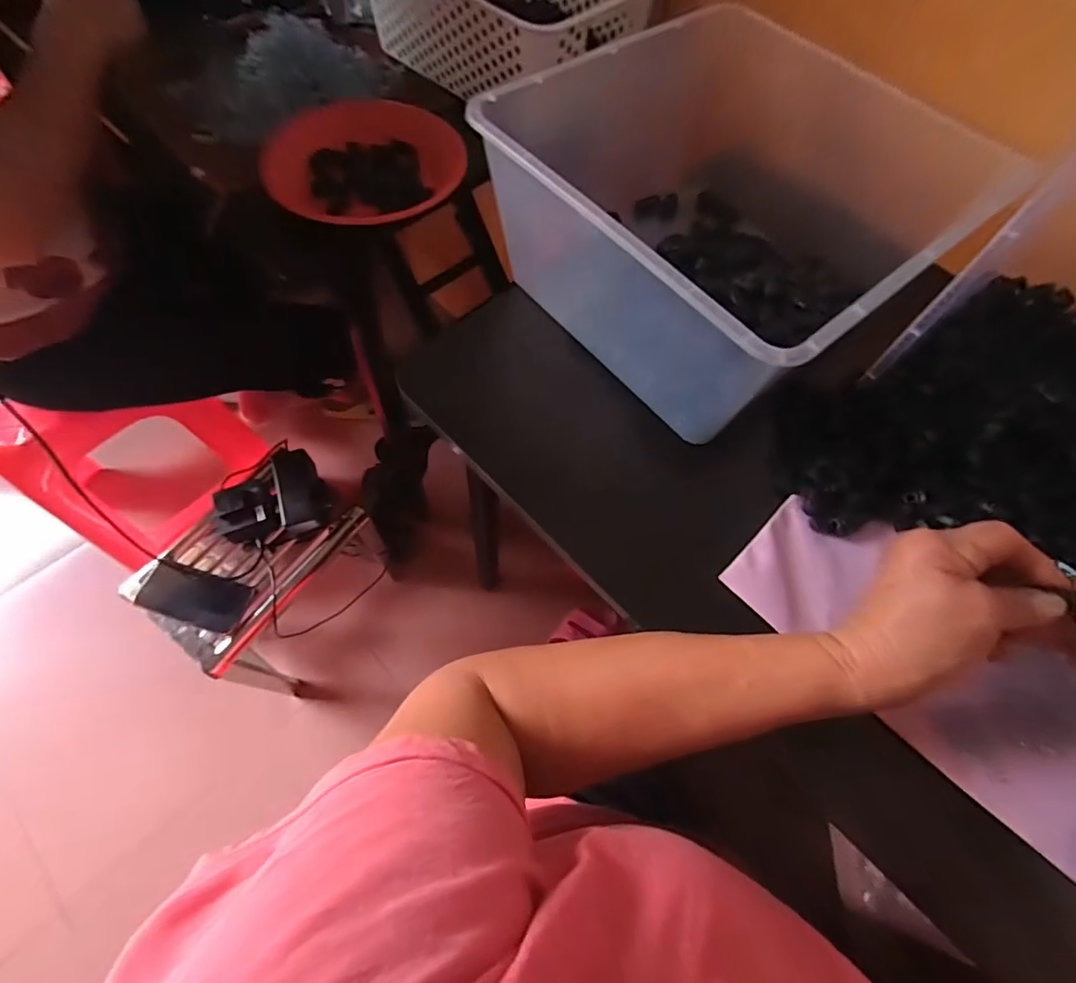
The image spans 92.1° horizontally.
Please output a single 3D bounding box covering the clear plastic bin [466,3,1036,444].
[{"bbox_3d":[0.161,-0.220,0.440,0.329,0.166,0.285,-38,71,-19],"label":"clear plastic bin"}]

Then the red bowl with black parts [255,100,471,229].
[{"bbox_3d":[-0.176,-0.348,0.538,0.193,0.031,0.165,-9,65,-7],"label":"red bowl with black parts"}]

